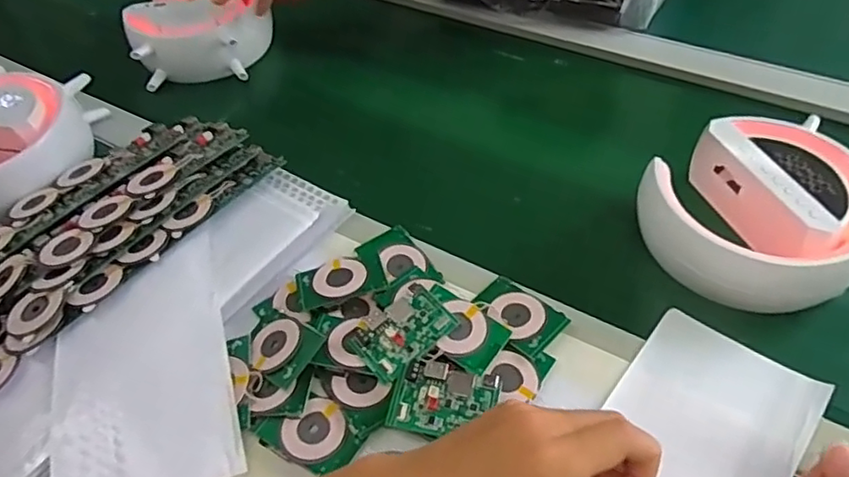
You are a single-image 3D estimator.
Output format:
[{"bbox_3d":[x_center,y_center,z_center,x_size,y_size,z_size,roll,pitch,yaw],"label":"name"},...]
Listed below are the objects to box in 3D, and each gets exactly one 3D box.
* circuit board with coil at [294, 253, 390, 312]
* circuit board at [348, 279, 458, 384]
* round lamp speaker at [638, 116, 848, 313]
[{"bbox_3d":[-0.059,0.028,0.425,0.060,0.007,0.036,-16,51,-9],"label":"circuit board with coil"},{"bbox_3d":[-0.014,0.060,0.388,0.061,0.011,0.043,-34,56,-22],"label":"circuit board"},{"bbox_3d":[0.247,-0.017,0.441,0.132,0.069,0.140,-2,50,3],"label":"round lamp speaker"}]

